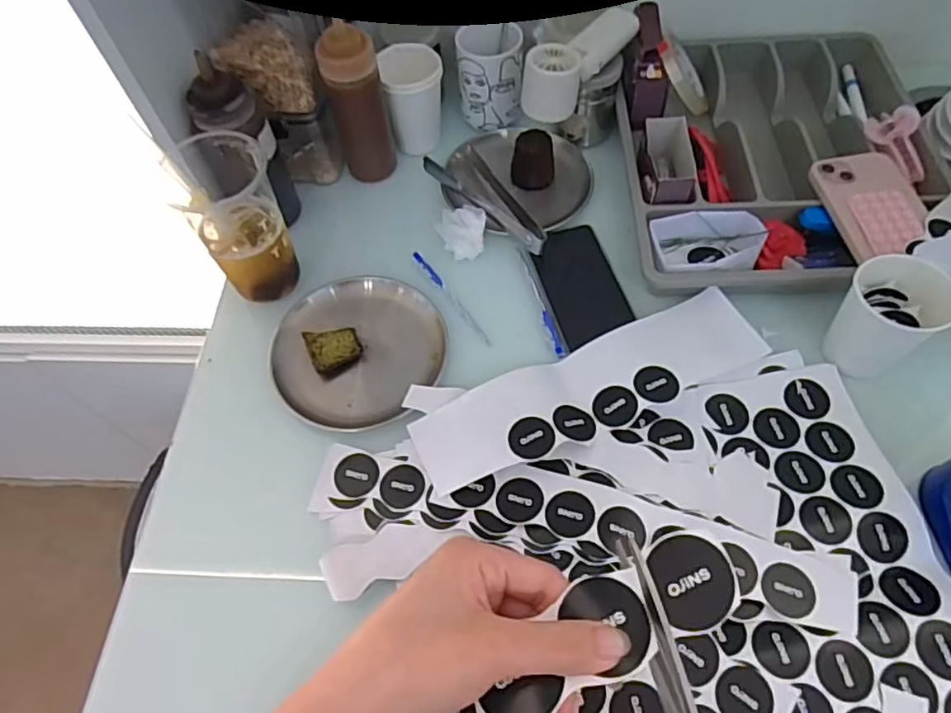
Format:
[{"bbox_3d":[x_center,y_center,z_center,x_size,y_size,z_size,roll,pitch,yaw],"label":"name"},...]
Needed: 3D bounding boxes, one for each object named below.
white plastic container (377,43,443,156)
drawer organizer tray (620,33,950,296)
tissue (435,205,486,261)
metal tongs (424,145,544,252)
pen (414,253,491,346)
[{"bbox_3d":[-0.073,-0.300,0.712,0.072,0.097,0.071,-10,59,-2],"label":"white plastic container"},{"bbox_3d":[0.318,-0.228,0.660,0.306,0.061,0.356,-1,59,4],"label":"drawer organizer tray"},{"bbox_3d":[-0.016,-0.130,0.648,0.049,0.020,0.058,2,59,6],"label":"tissue"},{"bbox_3d":[0.016,-0.169,0.670,0.063,0.022,0.175,-31,62,-14],"label":"metal tongs"},{"bbox_3d":[-0.026,-0.061,0.627,0.008,0.006,0.134,-32,65,-14],"label":"pen"}]

